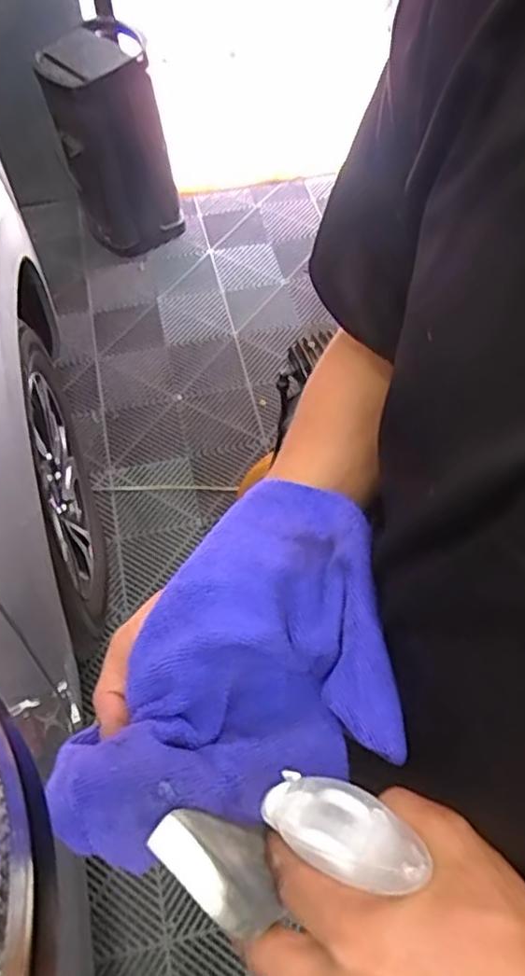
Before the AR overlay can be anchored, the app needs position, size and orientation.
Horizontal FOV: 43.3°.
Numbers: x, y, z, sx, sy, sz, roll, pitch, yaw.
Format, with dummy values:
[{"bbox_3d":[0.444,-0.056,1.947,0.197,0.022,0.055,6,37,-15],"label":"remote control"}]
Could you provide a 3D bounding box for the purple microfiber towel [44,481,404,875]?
[{"bbox_3d":[-0.001,0.101,0.348,0.134,0.054,0.224,31,60,15],"label":"purple microfiber towel"}]

